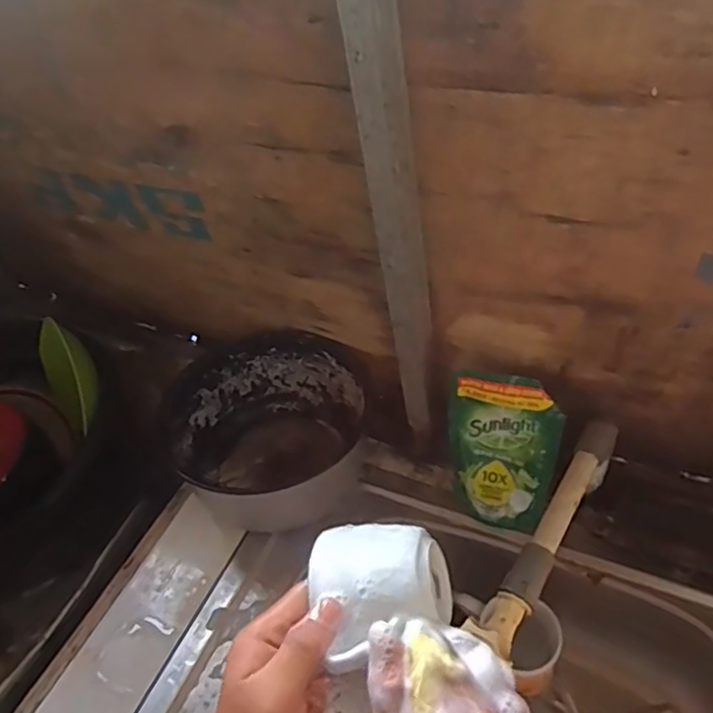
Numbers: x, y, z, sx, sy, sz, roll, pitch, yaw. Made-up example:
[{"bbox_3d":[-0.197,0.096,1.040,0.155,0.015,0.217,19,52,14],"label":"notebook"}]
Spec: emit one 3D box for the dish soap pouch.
[{"bbox_3d":[0.151,0.101,0.679,0.110,0.174,0.024,11,27,20],"label":"dish soap pouch"}]

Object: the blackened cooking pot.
[{"bbox_3d":[-0.098,0.092,0.775,0.233,0.135,0.197,-8,45,-1],"label":"blackened cooking pot"}]

